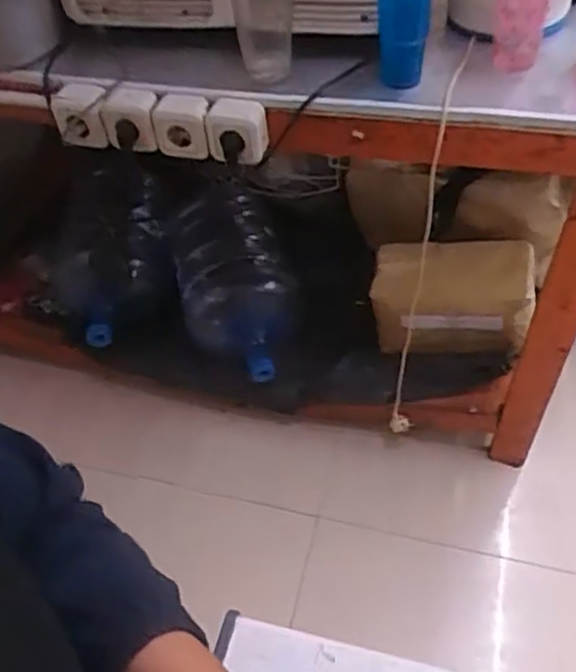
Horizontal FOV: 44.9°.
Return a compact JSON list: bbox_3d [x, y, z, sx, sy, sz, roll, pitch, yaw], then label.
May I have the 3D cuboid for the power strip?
[{"bbox_3d":[-0.193,-0.308,1.022,0.330,0.089,0.050,13,51,15],"label":"power strip"}]

